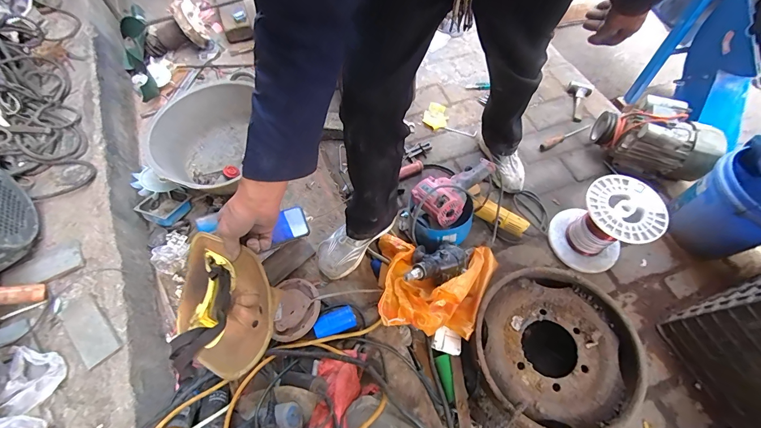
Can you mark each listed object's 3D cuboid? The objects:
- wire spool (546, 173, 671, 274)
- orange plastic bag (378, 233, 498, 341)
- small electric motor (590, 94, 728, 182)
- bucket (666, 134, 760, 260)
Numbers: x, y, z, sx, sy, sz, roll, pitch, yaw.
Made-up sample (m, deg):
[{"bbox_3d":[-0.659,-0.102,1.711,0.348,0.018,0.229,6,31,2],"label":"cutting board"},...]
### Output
[{"bbox_3d":[0.669,0.040,1.031,0.202,0.242,0.202,0,64,0],"label":"wire spool"},{"bbox_3d":[0.158,0.181,0.924,0.342,0.152,0.286,6,64,3],"label":"orange plastic bag"},{"bbox_3d":[0.967,-0.269,1.195,0.369,0.197,0.200,20,66,10],"label":"small electric motor"},{"bbox_3d":[1.084,-0.027,1.022,0.267,0.249,0.269,-30,67,-13],"label":"bucket"}]

